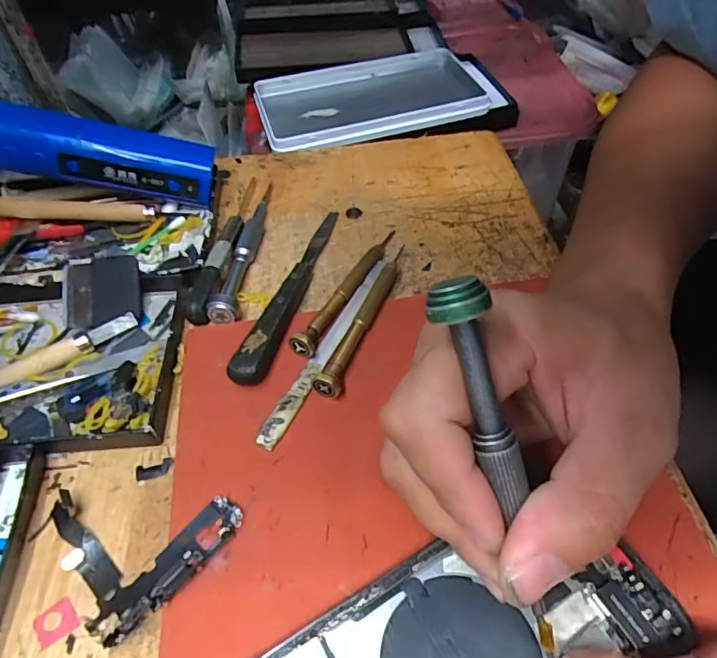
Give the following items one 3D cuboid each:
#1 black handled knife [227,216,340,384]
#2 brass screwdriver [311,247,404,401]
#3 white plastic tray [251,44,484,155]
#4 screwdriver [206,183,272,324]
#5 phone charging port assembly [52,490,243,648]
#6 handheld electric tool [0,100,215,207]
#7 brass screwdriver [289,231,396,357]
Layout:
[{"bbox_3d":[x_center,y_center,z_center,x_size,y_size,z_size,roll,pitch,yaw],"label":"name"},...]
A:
[{"bbox_3d":[-0.038,-0.026,0.280,0.017,0.016,0.141,9,52,10],"label":"black handled knife"},{"bbox_3d":[0.005,-0.012,0.268,0.012,0.013,0.114,15,53,15],"label":"brass screwdriver"},{"bbox_3d":[0.011,-0.200,0.431,0.189,0.017,0.104,-16,52,-10],"label":"white plastic tray"},{"bbox_3d":[-0.067,-0.053,0.305,0.014,0.015,0.121,3,51,5],"label":"screwdriver"},{"bbox_3d":[-0.087,0.079,0.205,0.062,0.008,0.067,-33,57,-22],"label":"phone charging port assembly"},{"bbox_3d":[-0.156,-0.107,0.308,0.127,0.032,0.027,7,49,-17],"label":"handheld electric tool"},{"bbox_3d":[-0.005,-0.026,0.281,0.012,0.016,0.108,19,54,18],"label":"brass screwdriver"}]

